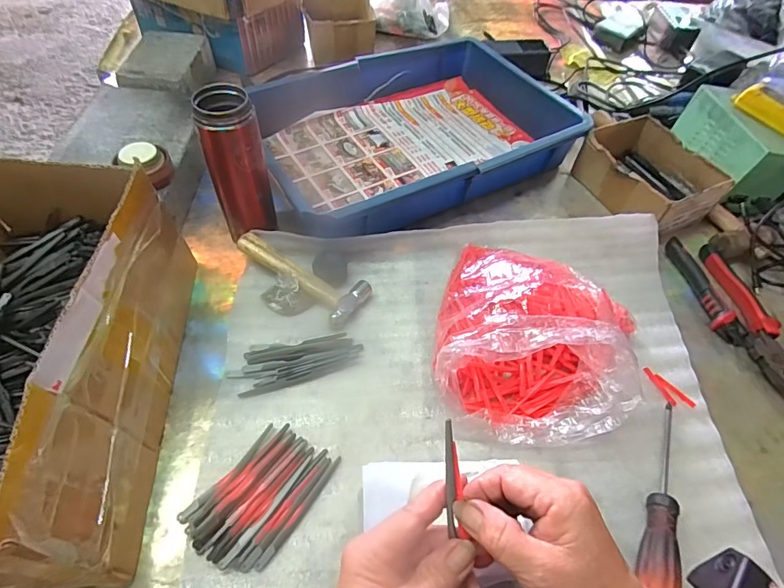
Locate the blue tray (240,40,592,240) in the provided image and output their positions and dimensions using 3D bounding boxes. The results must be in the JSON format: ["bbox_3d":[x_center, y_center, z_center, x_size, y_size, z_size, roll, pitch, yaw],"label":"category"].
[{"bbox_3d":[0.023,-0.236,0.654,0.439,0.072,0.299,-25,59,-22],"label":"blue tray"}]

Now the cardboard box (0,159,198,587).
[{"bbox_3d":[-0.298,0.049,0.364,0.191,0.145,0.316,-2,54,-7],"label":"cardboard box"}]

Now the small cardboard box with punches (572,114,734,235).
[{"bbox_3d":[0.350,-0.168,0.636,0.128,0.067,0.175,-17,57,-17],"label":"small cardboard box with punches"}]

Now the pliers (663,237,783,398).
[{"bbox_3d":[0.397,0.025,0.520,0.060,0.025,0.219,-6,54,-10],"label":"pliers"}]

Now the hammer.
[{"bbox_3d":[-0.103,-0.026,0.506,0.154,0.034,0.057,28,56,15],"label":"hammer"}]

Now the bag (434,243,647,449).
[{"bbox_3d":[0.134,0.034,0.435,0.188,0.111,0.191,24,55,12],"label":"bag"}]

